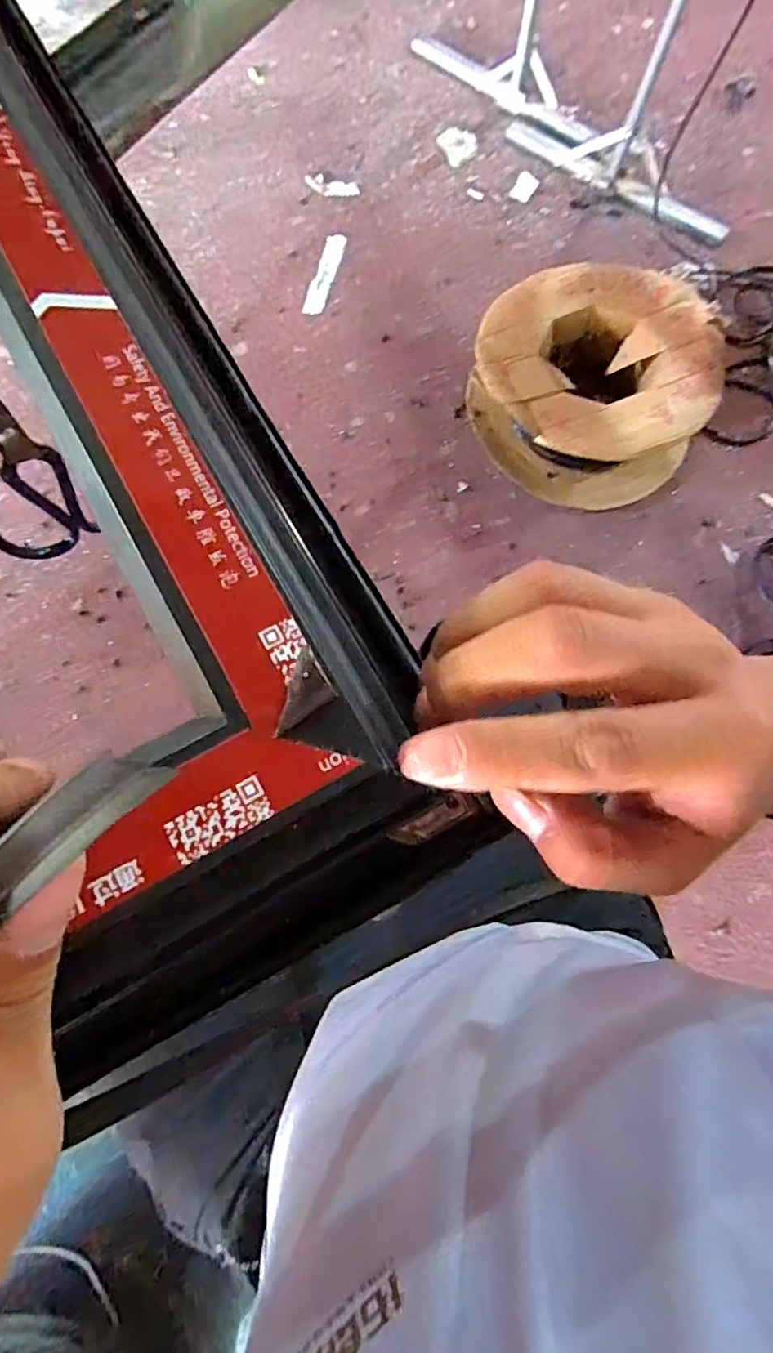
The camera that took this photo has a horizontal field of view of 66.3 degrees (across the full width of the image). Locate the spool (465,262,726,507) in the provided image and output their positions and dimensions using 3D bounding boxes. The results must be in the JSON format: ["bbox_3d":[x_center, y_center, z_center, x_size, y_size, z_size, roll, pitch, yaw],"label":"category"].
[{"bbox_3d":[0.417,-0.613,1.229,0.462,0.185,0.408,12,75,1],"label":"spool"}]

